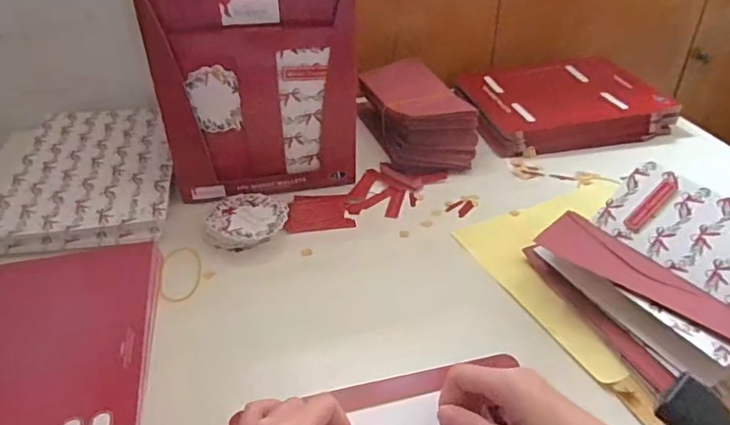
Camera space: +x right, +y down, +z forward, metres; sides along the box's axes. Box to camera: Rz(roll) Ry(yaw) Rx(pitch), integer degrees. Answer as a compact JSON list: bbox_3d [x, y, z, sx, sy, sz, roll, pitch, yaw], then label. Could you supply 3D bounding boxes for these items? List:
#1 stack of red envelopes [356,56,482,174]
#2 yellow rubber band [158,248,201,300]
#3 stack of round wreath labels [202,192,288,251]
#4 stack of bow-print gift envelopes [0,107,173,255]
[{"bbox_3d":[0.064,-0.127,0.702,0.110,0.082,0.188,-12,37,-16],"label":"stack of red envelopes"},{"bbox_3d":[-0.178,0.059,0.514,0.039,0.004,0.073,-3,39,-12],"label":"yellow rubber band"},{"bbox_3d":[-0.122,0.012,0.556,0.080,0.026,0.075,6,36,10],"label":"stack of round wreath labels"},{"bbox_3d":[-0.316,-0.050,0.637,0.170,0.039,0.263,-7,36,-9],"label":"stack of bow-print gift envelopes"}]

